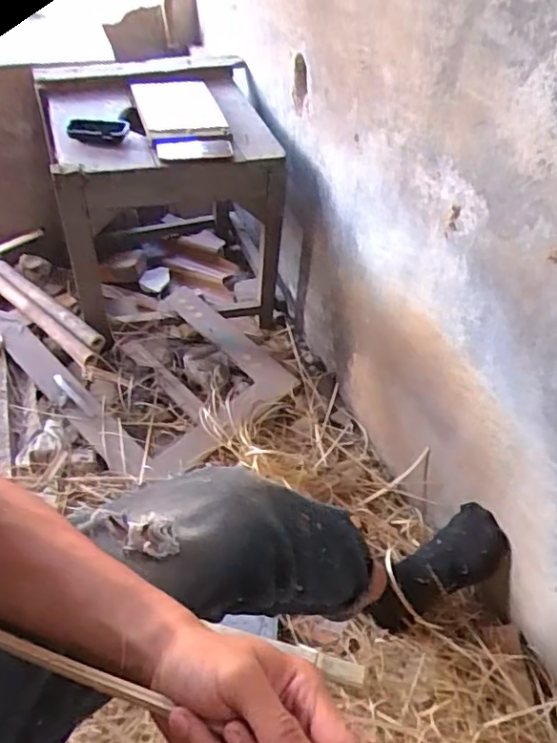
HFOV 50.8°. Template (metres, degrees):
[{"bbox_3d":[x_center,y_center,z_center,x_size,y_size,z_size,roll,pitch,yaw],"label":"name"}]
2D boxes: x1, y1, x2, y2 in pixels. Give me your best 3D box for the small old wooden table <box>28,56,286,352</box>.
[{"bbox_3d":[-0.263,-0.396,1.332,0.460,0.425,0.534,-9,44,-11],"label":"small old wooden table"}]

